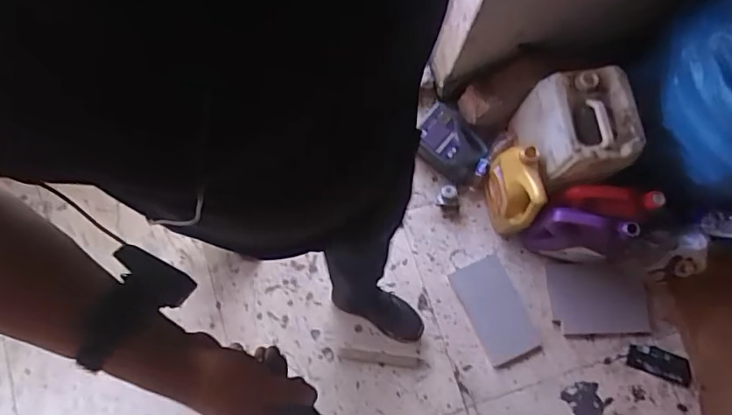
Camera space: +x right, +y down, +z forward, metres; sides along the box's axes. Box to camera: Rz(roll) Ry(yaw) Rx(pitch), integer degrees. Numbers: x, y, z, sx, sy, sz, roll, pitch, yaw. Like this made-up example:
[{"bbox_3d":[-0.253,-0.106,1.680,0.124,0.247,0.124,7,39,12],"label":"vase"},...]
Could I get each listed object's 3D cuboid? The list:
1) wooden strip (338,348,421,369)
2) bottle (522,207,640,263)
[{"bbox_3d":[0.037,0.422,1.441,0.225,0.007,0.032,7,76,0],"label":"wooden strip"},{"bbox_3d":[0.548,0.084,1.385,0.225,0.298,0.095,8,76,0],"label":"bottle"}]

